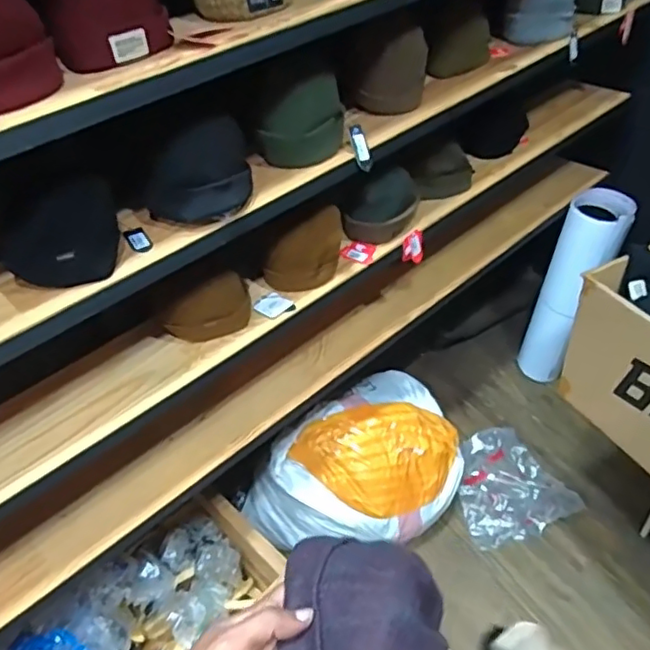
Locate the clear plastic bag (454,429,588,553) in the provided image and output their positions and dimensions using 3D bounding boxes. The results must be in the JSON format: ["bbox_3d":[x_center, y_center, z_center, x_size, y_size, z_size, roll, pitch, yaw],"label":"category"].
[{"bbox_3d":[0.482,0.437,1.660,0.277,0.045,0.308,-20,44,-15],"label":"clear plastic bag"}]

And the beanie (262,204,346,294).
[{"bbox_3d":[-0.032,-0.125,1.057,0.148,0.125,0.081,-22,45,-17],"label":"beanie"}]

